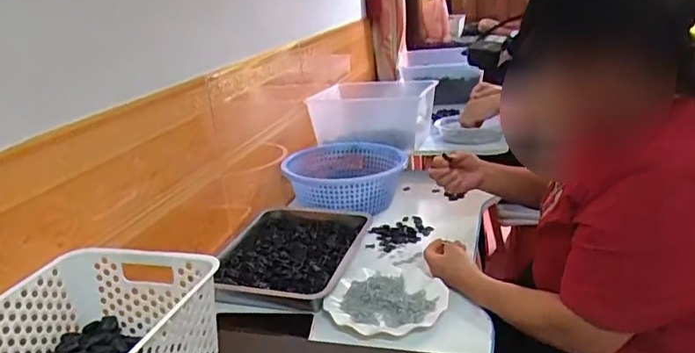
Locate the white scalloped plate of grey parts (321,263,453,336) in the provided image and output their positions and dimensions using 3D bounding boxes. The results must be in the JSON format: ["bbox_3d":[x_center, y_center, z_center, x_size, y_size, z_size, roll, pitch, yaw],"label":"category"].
[{"bbox_3d":[0.068,0.182,0.868,0.171,0.019,0.189,5,22,25],"label":"white scalloped plate of grey parts"}]

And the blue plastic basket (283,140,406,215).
[{"bbox_3d":[0.000,-0.001,1.267,0.243,0.084,0.259,5,22,25],"label":"blue plastic basket"}]

